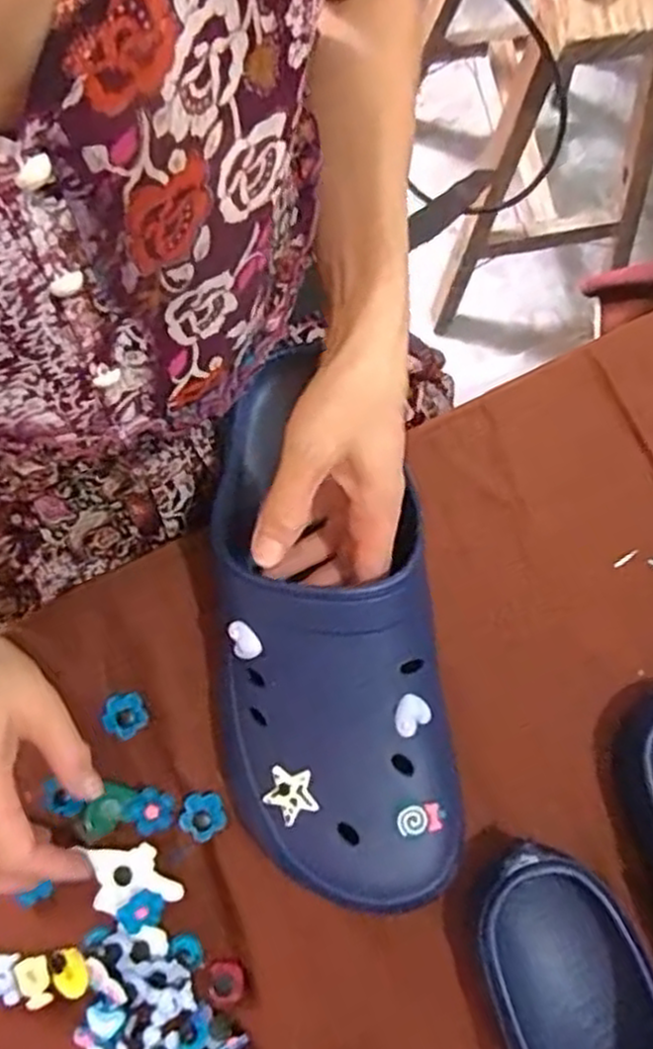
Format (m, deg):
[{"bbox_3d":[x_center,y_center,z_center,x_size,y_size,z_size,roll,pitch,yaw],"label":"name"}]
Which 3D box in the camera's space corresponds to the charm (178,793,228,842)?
[{"bbox_3d":[-0.067,0.161,0.411,0.025,0.005,0.024,0,79,0],"label":"charm"}]

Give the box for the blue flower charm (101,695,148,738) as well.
[{"bbox_3d":[-0.114,0.108,0.423,0.023,0.009,0.024,0,79,0],"label":"blue flower charm"}]

